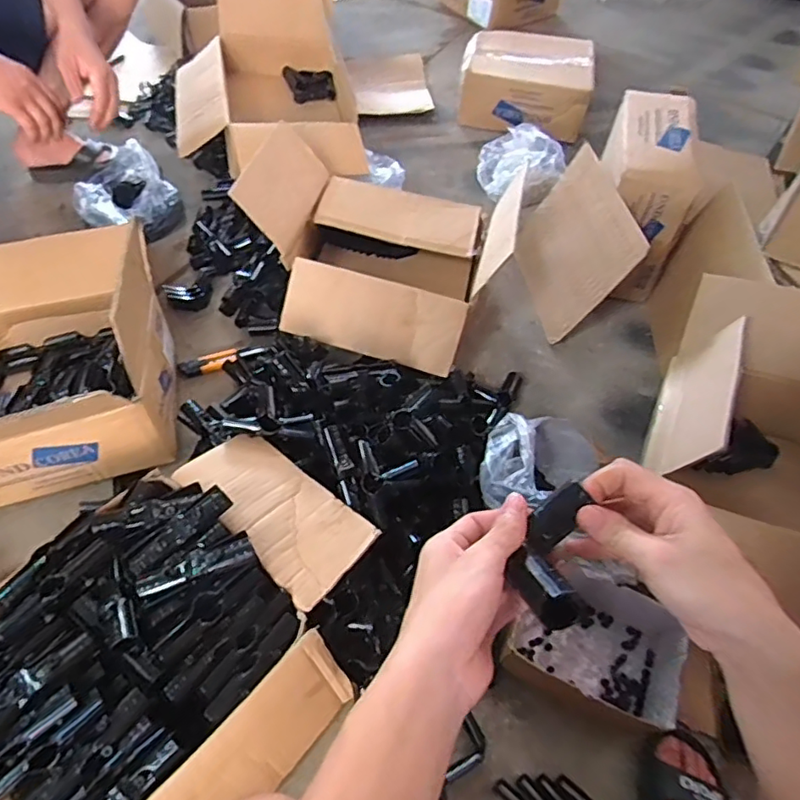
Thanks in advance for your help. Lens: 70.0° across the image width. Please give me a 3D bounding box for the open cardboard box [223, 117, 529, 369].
[{"bbox_3d":[-0.039,-0.266,1.034,0.444,0.237,0.378,15,57,6],"label":"open cardboard box"}]

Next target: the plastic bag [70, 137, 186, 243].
[{"bbox_3d":[-0.571,-0.440,1.189,0.199,0.117,0.226,-20,60,-16],"label":"plastic bag"}]

